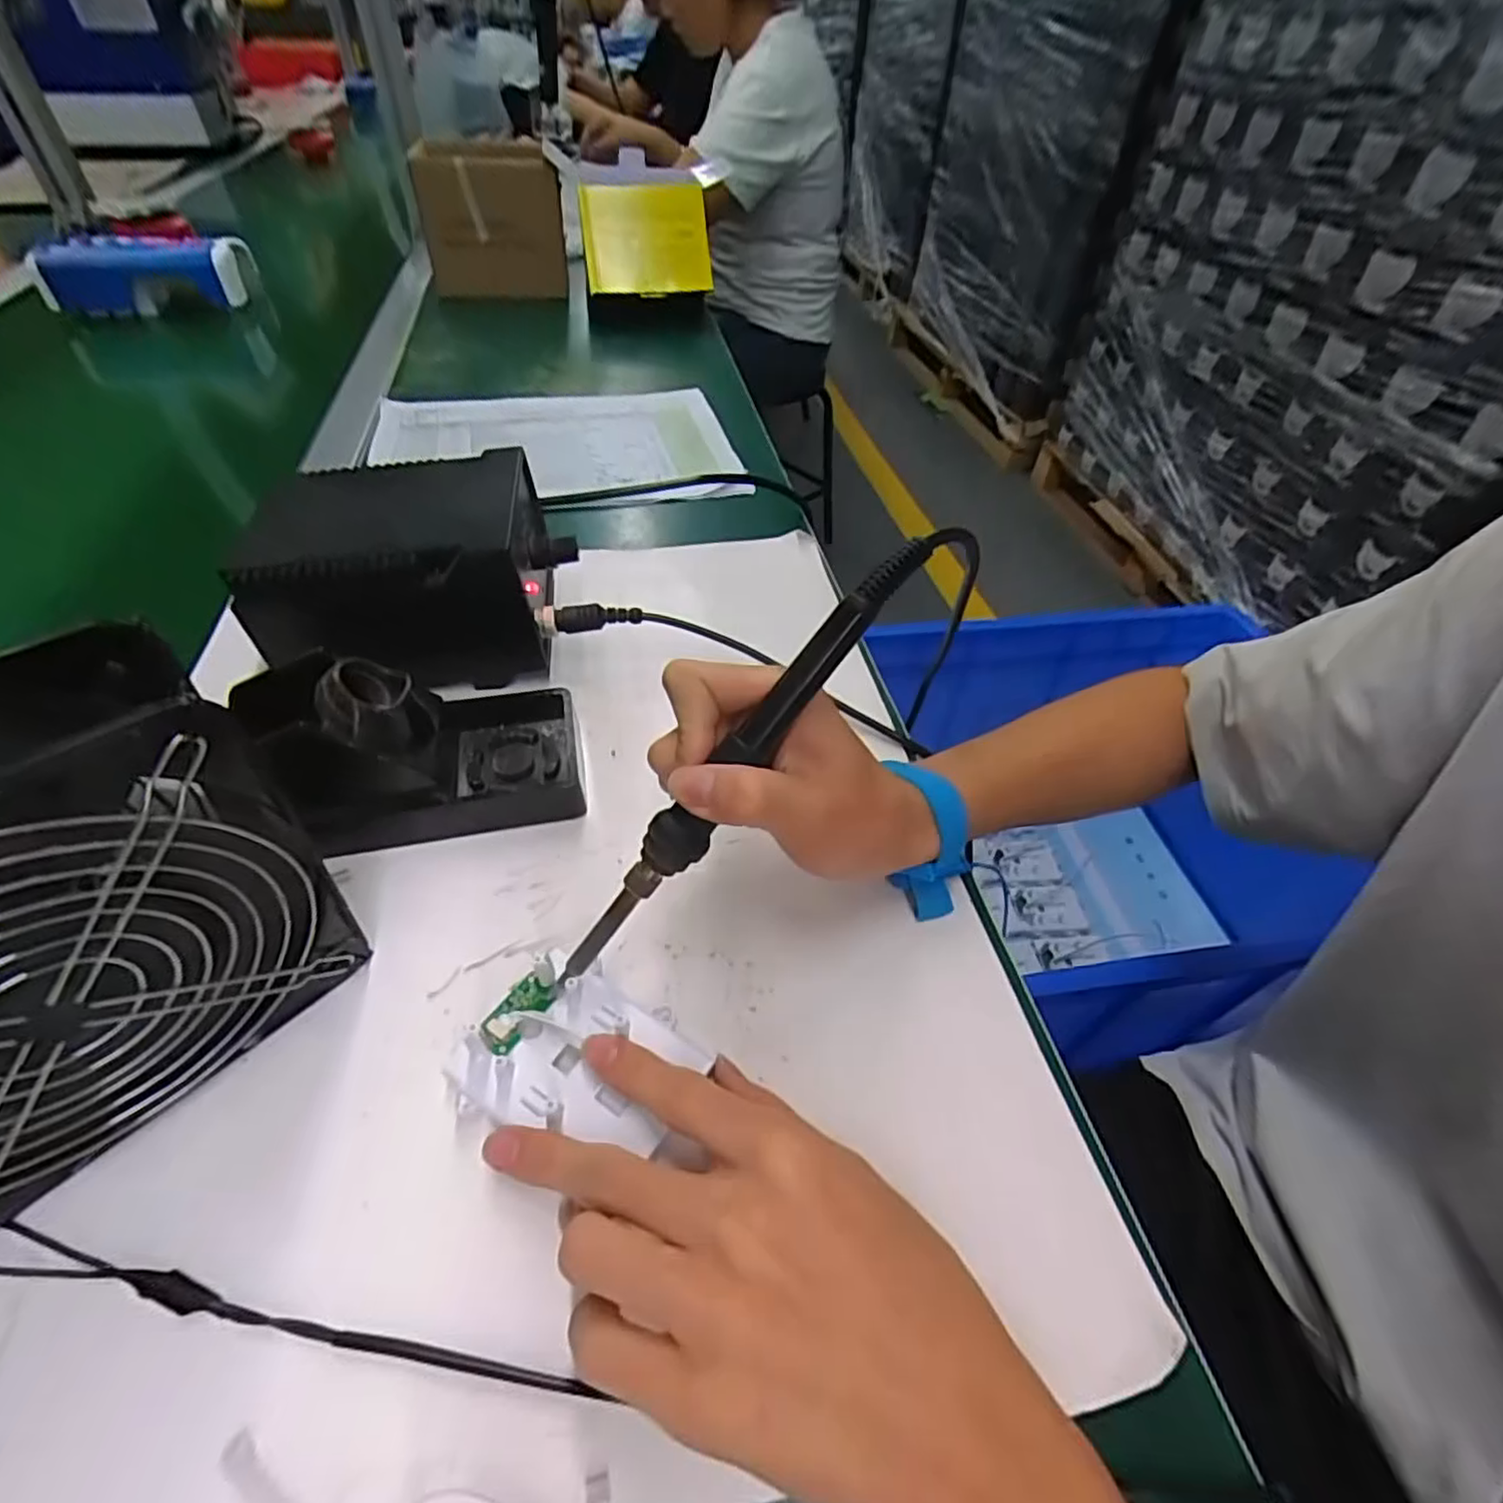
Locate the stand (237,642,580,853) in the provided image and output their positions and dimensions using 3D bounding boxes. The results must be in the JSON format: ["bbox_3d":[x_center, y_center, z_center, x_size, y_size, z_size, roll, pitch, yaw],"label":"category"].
[{"bbox_3d":[-0.147,-0.010,0.327,0.125,0.074,0.076,-10,49,-15],"label":"stand"}]

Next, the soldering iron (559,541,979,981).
[{"bbox_3d":[-0.001,0.006,0.247,0.025,0.017,0.212,44,101,30],"label":"soldering iron"}]

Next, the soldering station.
[{"bbox_3d":[-0.186,-0.105,0.396,0.160,0.090,0.119,-5,48,-11],"label":"soldering station"}]

